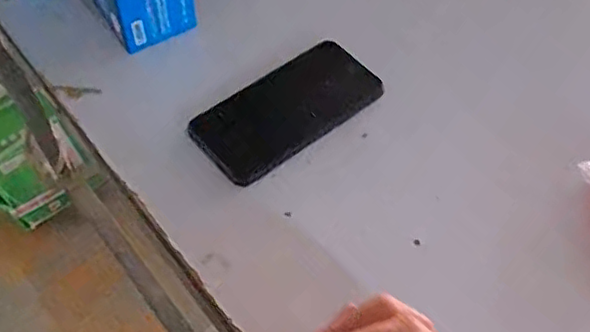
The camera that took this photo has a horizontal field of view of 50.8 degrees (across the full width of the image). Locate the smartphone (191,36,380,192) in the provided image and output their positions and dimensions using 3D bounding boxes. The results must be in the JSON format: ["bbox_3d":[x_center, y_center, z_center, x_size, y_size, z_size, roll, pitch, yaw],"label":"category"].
[{"bbox_3d":[-0.006,-0.049,0.513,0.153,0.011,0.077,-35,63,-22],"label":"smartphone"}]

